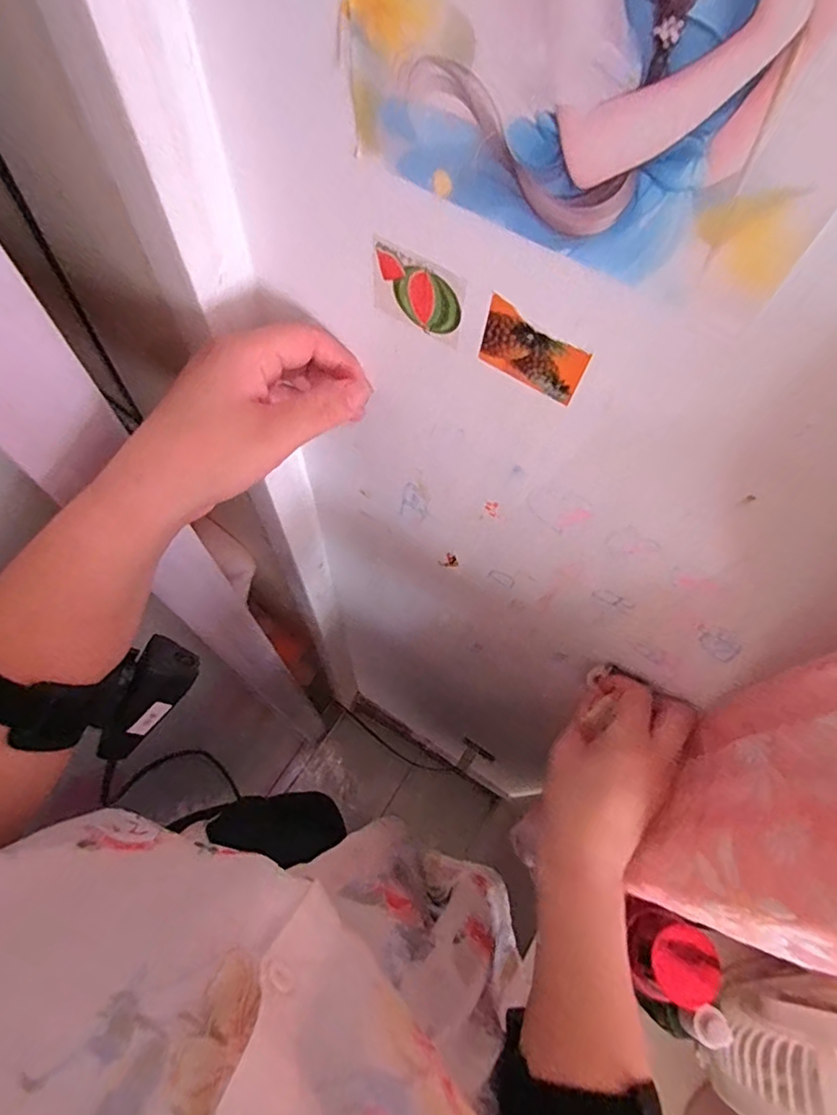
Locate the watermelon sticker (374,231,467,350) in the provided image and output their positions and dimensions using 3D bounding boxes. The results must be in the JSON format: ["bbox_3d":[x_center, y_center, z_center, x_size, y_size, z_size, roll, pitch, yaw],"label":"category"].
[{"bbox_3d":[0.000,-0.111,0.239,0.043,0.036,0.004,32,68,11],"label":"watermelon sticker"}]

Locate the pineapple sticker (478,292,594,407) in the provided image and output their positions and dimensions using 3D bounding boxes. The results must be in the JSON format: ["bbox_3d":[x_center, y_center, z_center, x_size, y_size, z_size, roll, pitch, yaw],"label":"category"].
[{"bbox_3d":[0.046,-0.083,0.229,0.045,0.033,0.004,32,68,11],"label":"pineapple sticker"}]

